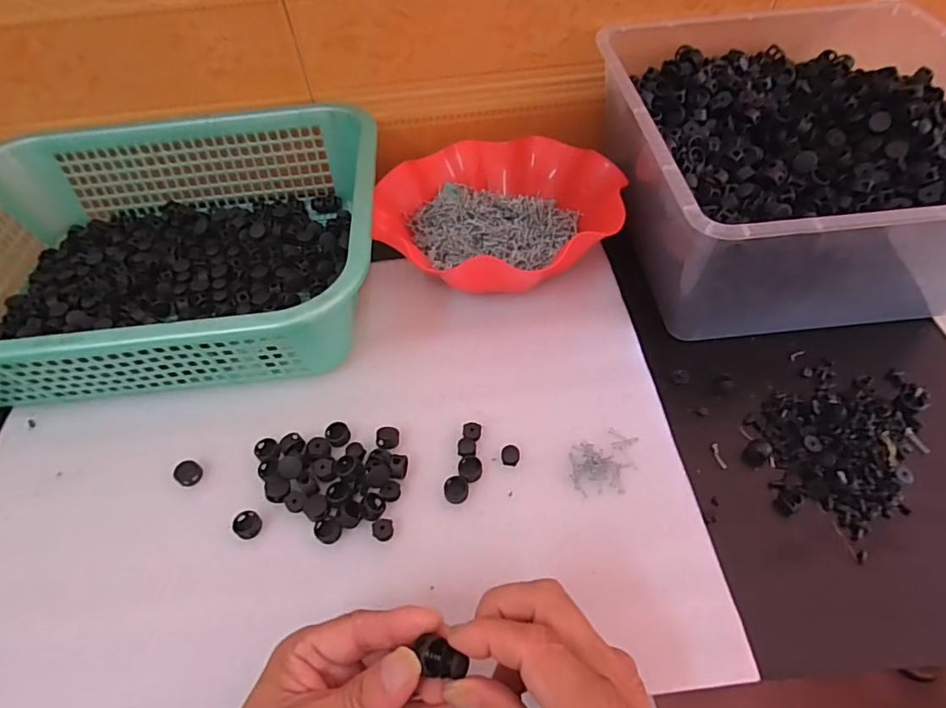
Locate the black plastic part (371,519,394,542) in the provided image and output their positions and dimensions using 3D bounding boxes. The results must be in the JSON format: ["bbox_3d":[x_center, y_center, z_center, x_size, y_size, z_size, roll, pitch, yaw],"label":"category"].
[{"bbox_3d":[-0.060,0.117,0.351,0.013,0.009,0.013,-2,54,2],"label":"black plastic part"}]

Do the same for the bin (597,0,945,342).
[{"bbox_3d":[0.275,-0.175,0.457,0.294,0.134,0.303,-7,54,-1],"label":"bin"}]

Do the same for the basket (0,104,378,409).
[{"bbox_3d":[-0.274,-0.101,0.453,0.377,0.096,0.287,-6,54,-1],"label":"basket"}]

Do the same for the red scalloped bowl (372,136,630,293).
[{"bbox_3d":[0.023,-0.138,0.482,0.213,0.067,0.224,-23,56,-12],"label":"red scalloped bowl"}]

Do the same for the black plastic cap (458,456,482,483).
[{"bbox_3d":[-0.002,0.082,0.375,0.017,0.007,0.017,-2,54,2],"label":"black plastic cap"}]

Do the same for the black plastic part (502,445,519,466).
[{"bbox_3d":[0.027,0.074,0.380,0.013,0.006,0.014,-1,57,2],"label":"black plastic part"}]

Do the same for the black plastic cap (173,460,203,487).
[{"bbox_3d":[-0.207,0.087,0.383,0.016,0.011,0.017,-2,54,2],"label":"black plastic cap"}]

